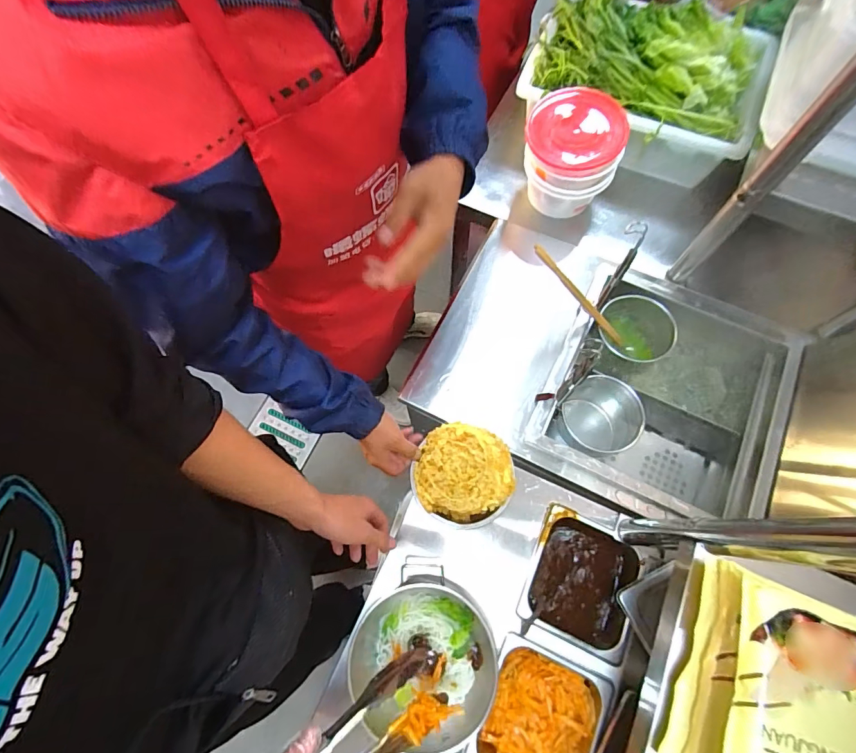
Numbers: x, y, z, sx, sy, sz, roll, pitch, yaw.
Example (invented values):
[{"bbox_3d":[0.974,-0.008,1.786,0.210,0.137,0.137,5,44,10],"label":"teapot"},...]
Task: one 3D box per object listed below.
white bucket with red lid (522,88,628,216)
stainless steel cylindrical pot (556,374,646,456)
[{"bbox_3d":[0.262,-0.410,0.793,0.161,0.183,0.148,0,70,1],"label":"white bucket with red lid"},{"bbox_3d":[0.308,0.086,0.775,0.123,0.131,0.135,0,70,1],"label":"stainless steel cylindrical pot"}]

